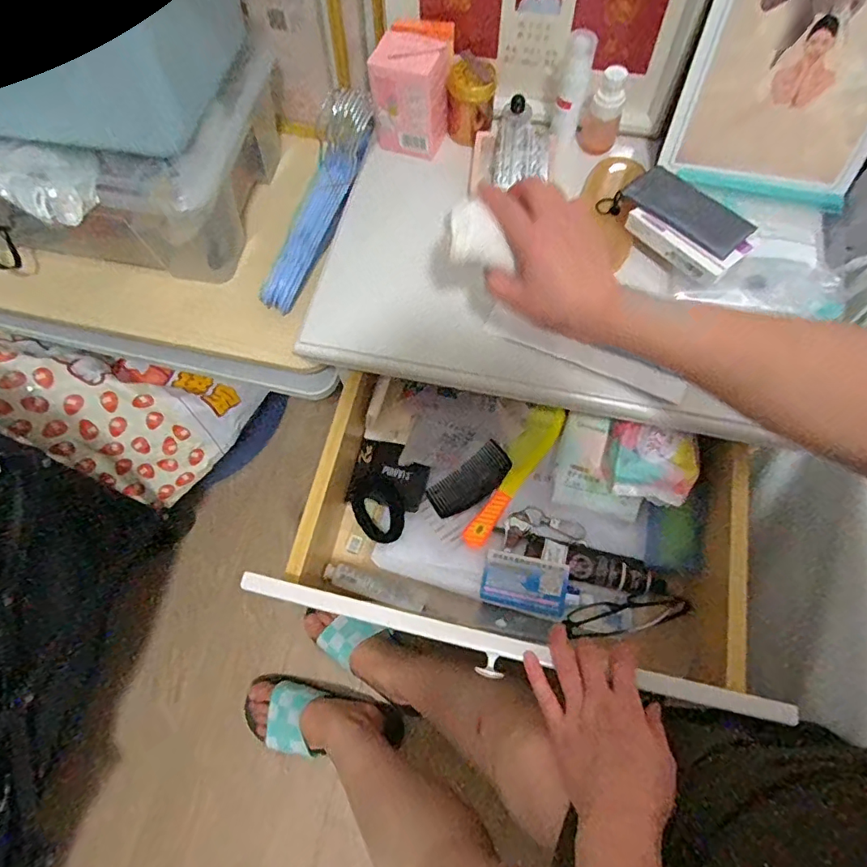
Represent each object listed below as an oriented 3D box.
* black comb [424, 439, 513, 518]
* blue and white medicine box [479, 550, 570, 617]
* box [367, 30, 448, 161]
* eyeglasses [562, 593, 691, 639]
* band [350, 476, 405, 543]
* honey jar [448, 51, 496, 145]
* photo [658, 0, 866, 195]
[{"bbox_3d":[0.043,0.056,0.597,0.103,0.004,0.046,-39,86,9],"label":"black comb"},{"bbox_3d":[0.098,0.161,0.556,0.088,0.012,0.056,12,70,7],"label":"blue and white medicine box"},{"bbox_3d":[-0.025,-0.364,0.556,0.073,0.090,0.064,10,69,6],"label":"box"},{"bbox_3d":[0.204,0.190,0.539,0.135,0.025,0.034,-12,69,-2],"label":"eyeglasses"},{"bbox_3d":[-0.062,0.088,0.592,0.055,0.018,0.072,-34,71,-11],"label":"band"},{"bbox_3d":[0.043,-0.372,0.573,0.051,0.068,0.050,-1,69,2],"label":"honey jar"},{"bbox_3d":[0.345,-0.358,0.465,0.192,0.238,0.032,17,52,12],"label":"photo"}]

